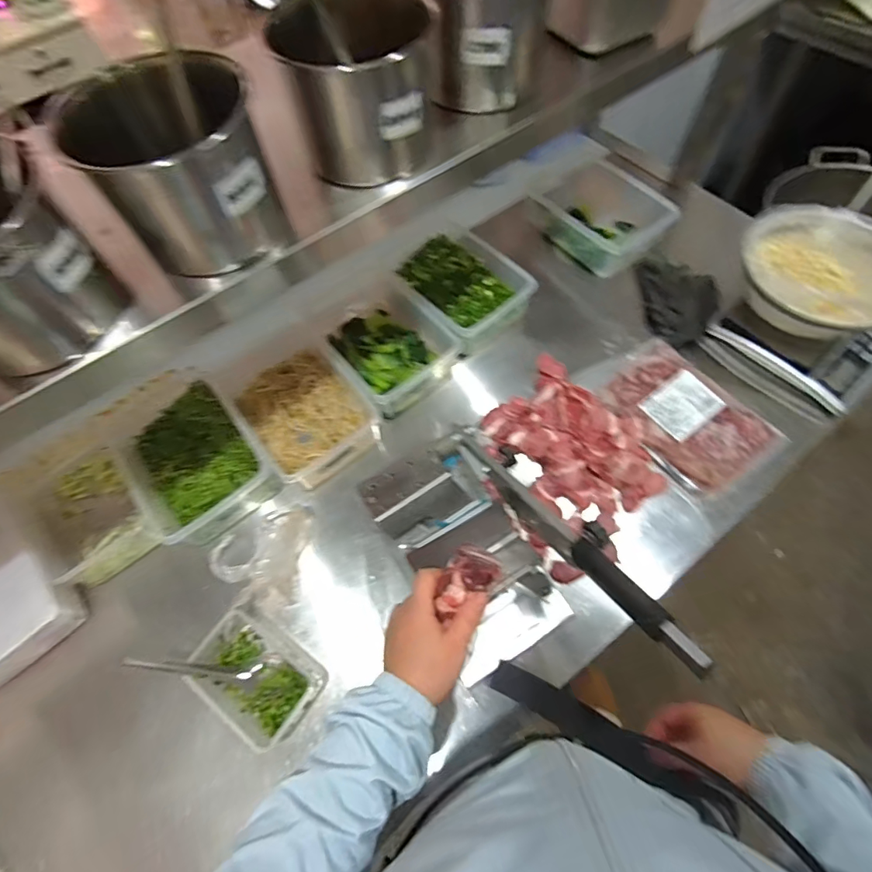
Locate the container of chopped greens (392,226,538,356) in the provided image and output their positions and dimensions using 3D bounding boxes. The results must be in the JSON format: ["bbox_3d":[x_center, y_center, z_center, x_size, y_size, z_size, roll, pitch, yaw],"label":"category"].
[{"bbox_3d":[0.030,-0.249,0.749,0.164,0.062,0.214,-35,66,-13],"label":"container of chopped greens"}]

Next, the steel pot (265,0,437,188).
[{"bbox_3d":[-0.068,-0.336,0.470,0.133,0.138,0.135,3,63,6],"label":"steel pot"}]

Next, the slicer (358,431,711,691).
[{"bbox_3d":[0.055,0.116,0.485,0.182,0.175,0.305,-29,65,-10],"label":"slicer"}]

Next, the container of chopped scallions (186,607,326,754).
[{"bbox_3d":[-0.204,0.268,0.528,0.141,0.050,0.095,29,68,17],"label":"container of chopped scallions"}]

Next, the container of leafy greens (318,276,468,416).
[{"bbox_3d":[-0.082,-0.145,0.725,0.165,0.094,0.221,-35,66,-13],"label":"container of leafy greens"}]

